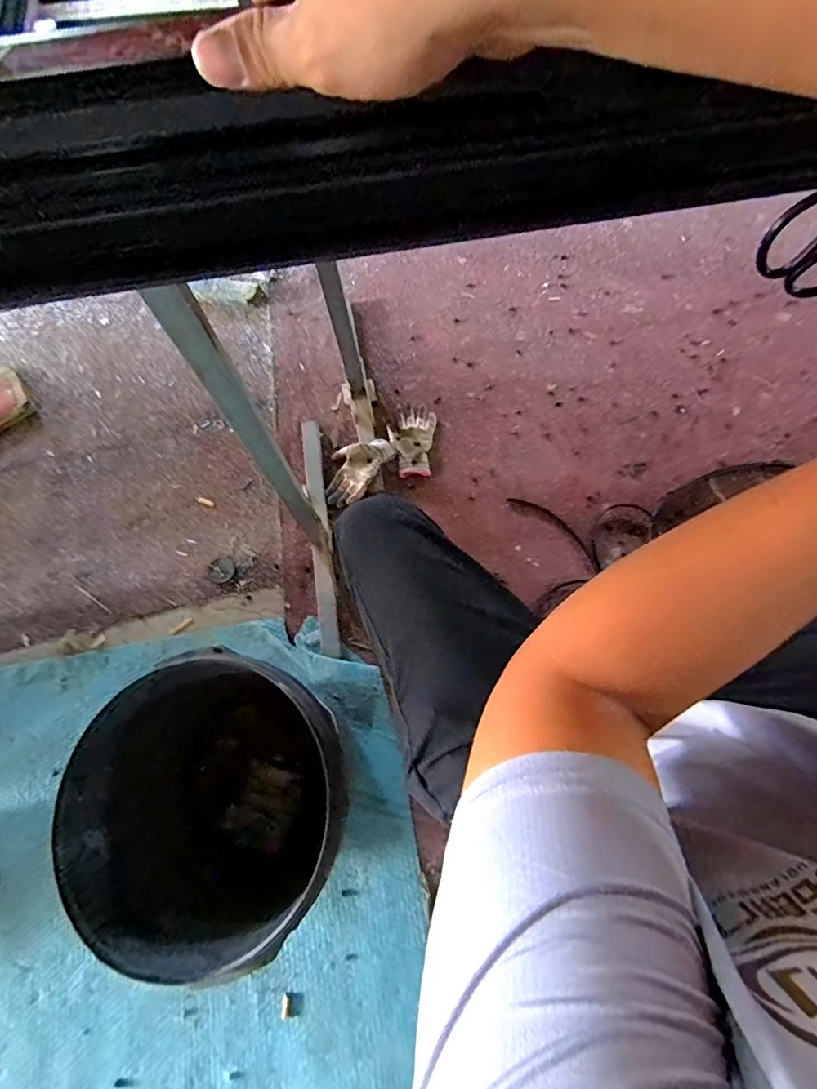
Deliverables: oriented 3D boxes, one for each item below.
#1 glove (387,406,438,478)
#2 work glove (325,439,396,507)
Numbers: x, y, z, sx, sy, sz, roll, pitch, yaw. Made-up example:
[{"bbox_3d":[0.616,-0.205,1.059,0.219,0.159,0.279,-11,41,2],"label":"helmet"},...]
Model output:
[{"bbox_3d":[0.011,-0.261,1.223,0.114,0.021,0.191,-1,71,2],"label":"glove"},{"bbox_3d":[-0.131,-0.186,1.180,0.112,0.034,0.196,35,76,13],"label":"work glove"}]

